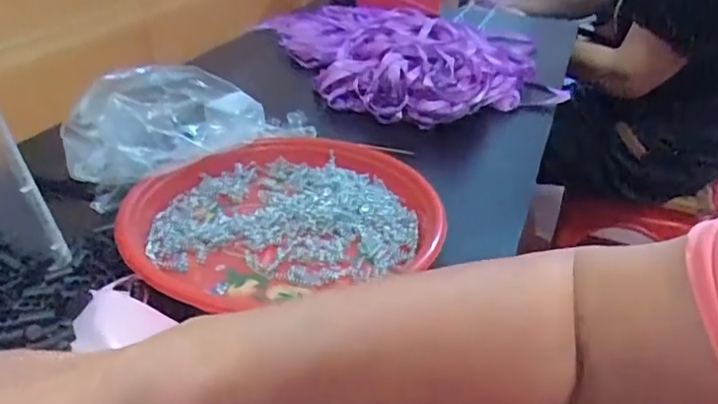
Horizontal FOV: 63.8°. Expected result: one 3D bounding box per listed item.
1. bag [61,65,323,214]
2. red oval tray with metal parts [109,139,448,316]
[{"bbox_3d":[-0.159,-0.080,0.521,0.096,0.081,0.201,30,42,35],"label":"bag"},{"bbox_3d":[-0.063,-0.004,0.464,0.240,0.024,0.204,-15,37,-23],"label":"red oval tray with metal parts"}]

